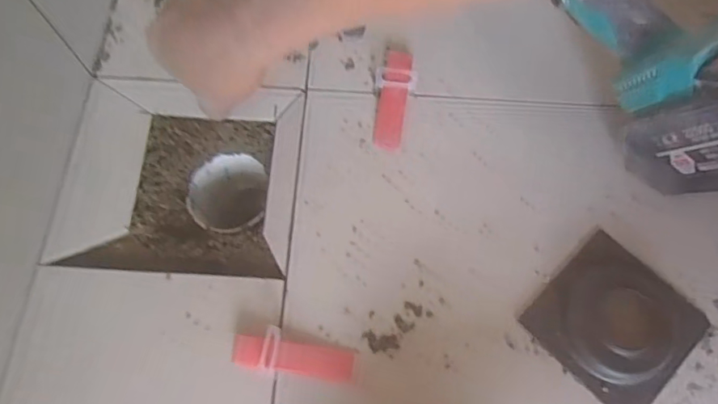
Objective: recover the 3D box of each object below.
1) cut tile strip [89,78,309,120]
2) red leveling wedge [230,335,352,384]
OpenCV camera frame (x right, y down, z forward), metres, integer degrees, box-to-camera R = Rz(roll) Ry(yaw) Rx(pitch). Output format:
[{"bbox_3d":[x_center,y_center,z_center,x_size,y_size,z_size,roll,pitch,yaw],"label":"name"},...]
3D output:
[{"bbox_3d":[-0.134,-0.085,0.429,0.161,0.010,0.031,5,69,0],"label":"cut tile strip"},{"bbox_3d":[-0.044,0.105,0.349,0.080,0.015,0.020,9,69,3],"label":"red leveling wedge"}]

